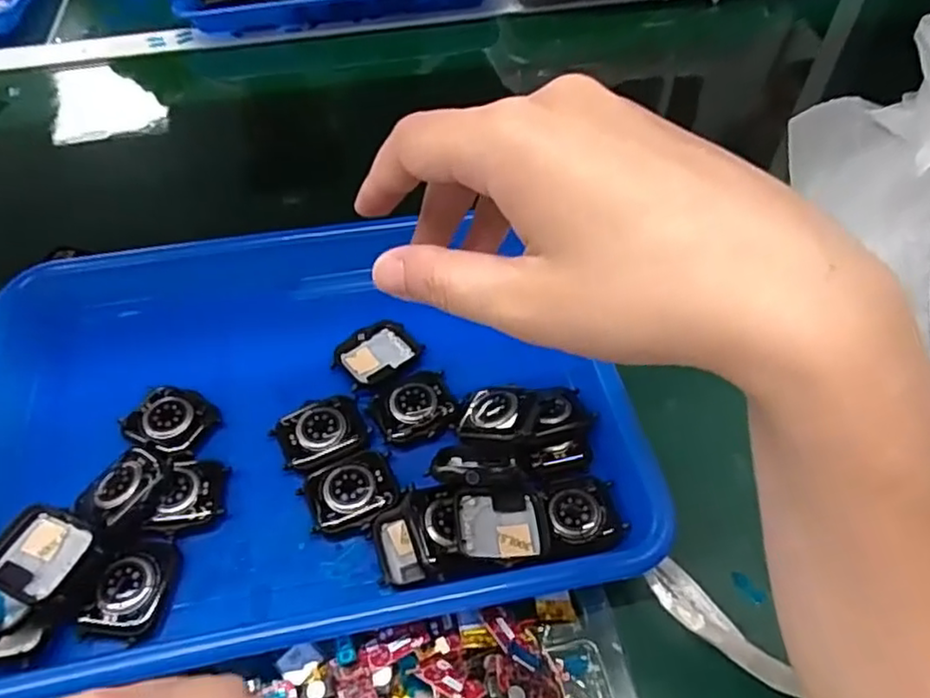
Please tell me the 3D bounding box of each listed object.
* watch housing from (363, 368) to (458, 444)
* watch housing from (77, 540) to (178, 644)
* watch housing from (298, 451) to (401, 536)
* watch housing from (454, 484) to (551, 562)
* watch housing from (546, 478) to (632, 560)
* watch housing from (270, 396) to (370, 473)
[{"bbox_3d":[-0.028,0.028,0.350,0.041,0.006,0.039,-17,53,-13],"label":"watch housing"},{"bbox_3d":[-0.145,0.105,0.291,0.031,0.007,0.042,17,53,-13],"label":"watch housing"},{"bbox_3d":[-0.054,0.068,0.320,0.044,0.007,0.036,-20,53,-15],"label":"watch housing"},{"bbox_3d":[0.017,0.079,0.303,0.041,0.014,0.035,-7,51,-5],"label":"watch housing"},{"bbox_3d":[0.055,0.077,0.312,0.037,0.007,0.036,-8,51,-5],"label":"watch housing"},{"bbox_3d":[-0.073,0.042,0.341,0.043,0.008,0.034,-22,54,-16],"label":"watch housing"}]

